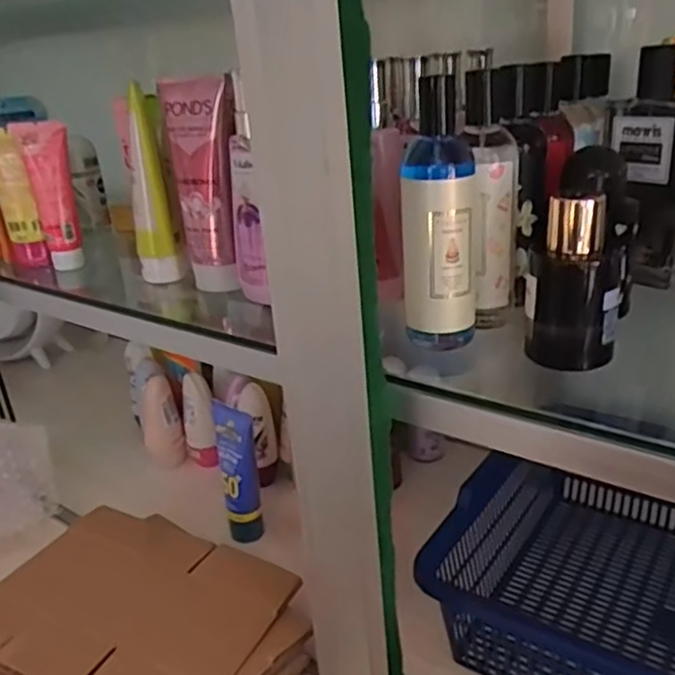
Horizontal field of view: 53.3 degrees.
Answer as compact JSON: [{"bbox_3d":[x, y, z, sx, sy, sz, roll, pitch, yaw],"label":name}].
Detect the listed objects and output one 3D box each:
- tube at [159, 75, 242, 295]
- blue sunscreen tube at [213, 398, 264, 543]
[{"bbox_3d":[-0.099,-0.116,0.521,0.046,0.157,0.037,-11,25,-11],"label":"tube"},{"bbox_3d":[-0.090,0.126,0.625,0.035,0.128,0.041,-9,25,-6],"label":"blue sunscreen tube"}]

